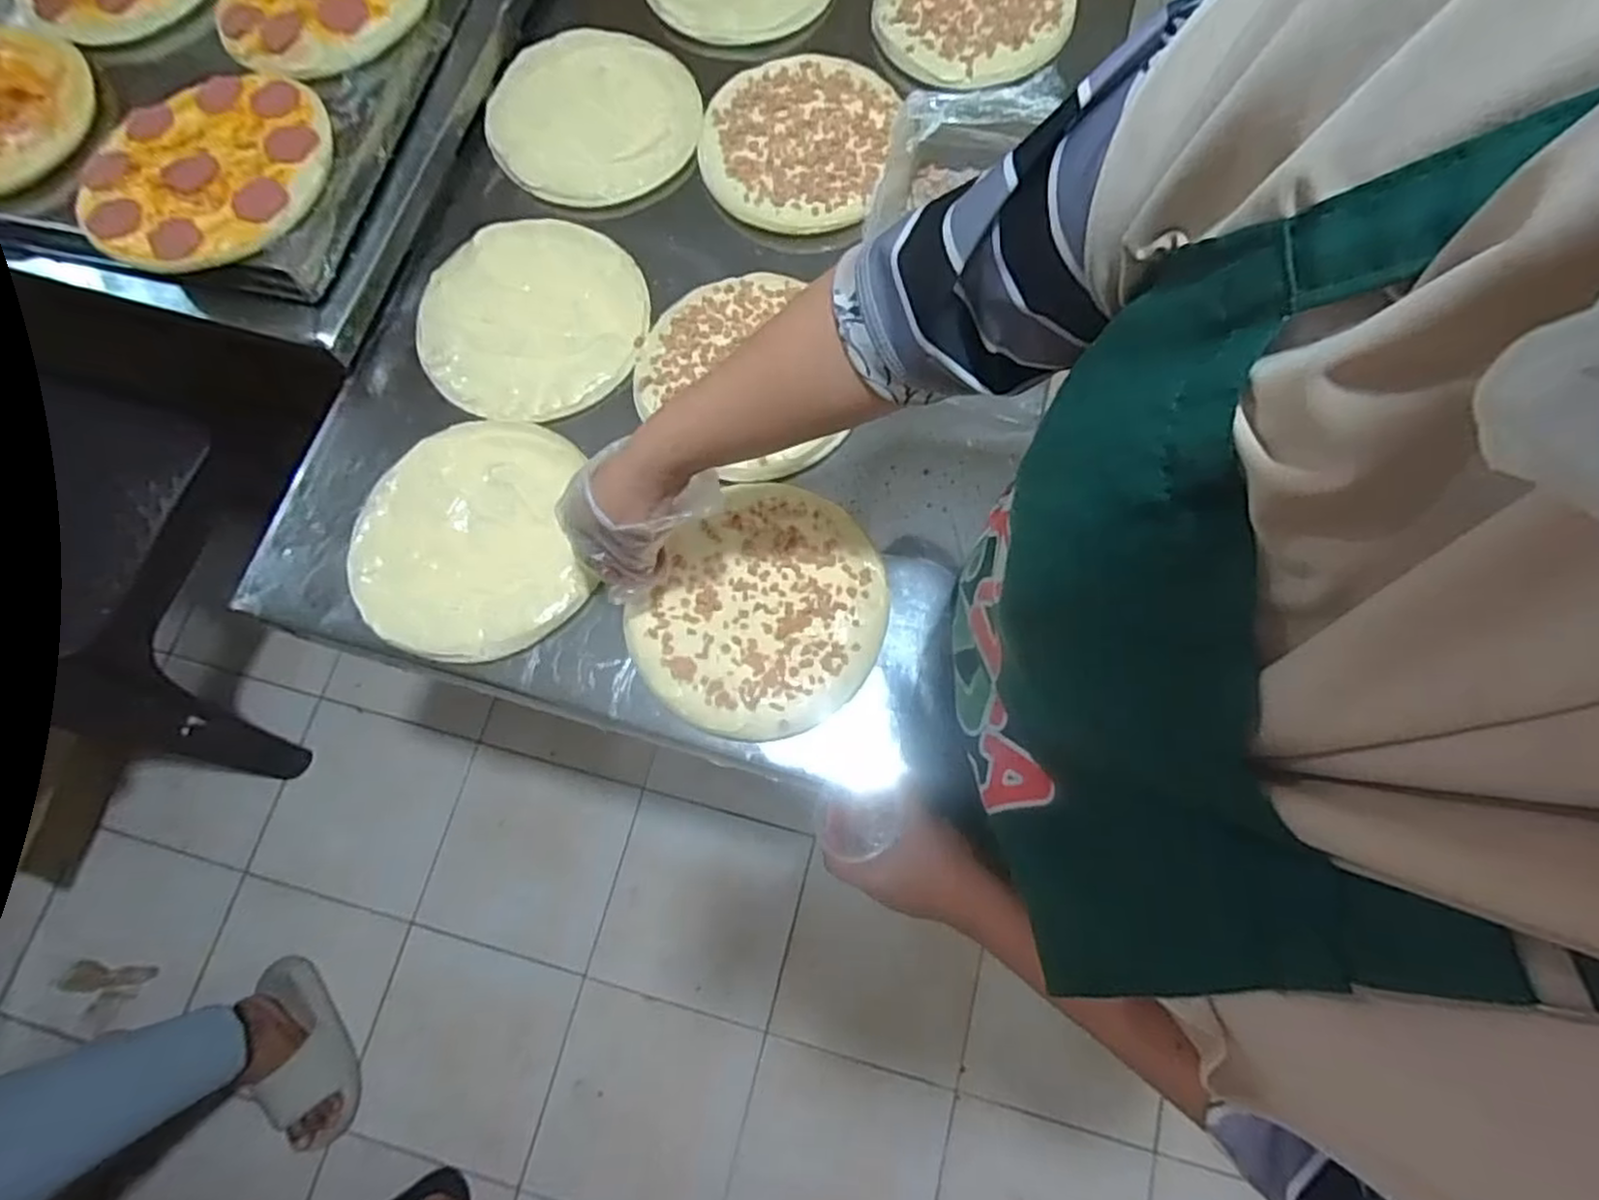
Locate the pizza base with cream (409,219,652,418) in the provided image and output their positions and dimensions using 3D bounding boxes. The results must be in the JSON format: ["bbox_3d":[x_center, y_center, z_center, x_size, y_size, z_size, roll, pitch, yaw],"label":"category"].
[{"bbox_3d":[-0.234,-0.253,0.647,0.182,0.028,0.193,0,73,1],"label":"pizza base with cream"}]

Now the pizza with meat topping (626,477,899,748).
[{"bbox_3d":[-0.024,0.007,0.563,0.179,0.015,0.197,30,76,10],"label":"pizza with meat topping"}]

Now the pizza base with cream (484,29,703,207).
[{"bbox_3d":[-0.198,-0.473,0.702,0.193,0.020,0.195,-1,73,1],"label":"pizza base with cream"}]

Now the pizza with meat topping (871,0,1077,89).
[{"bbox_3d":[0.175,-0.602,0.727,0.189,0.023,0.187,11,74,5],"label":"pizza with meat topping"}]

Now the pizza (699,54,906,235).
[{"bbox_3d":[-0.004,-0.439,0.702,0.175,0.031,0.180,0,73,1],"label":"pizza"}]

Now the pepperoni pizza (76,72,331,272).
[{"bbox_3d":[-0.483,-0.354,0.601,0.194,0.029,0.179,-19,74,-4],"label":"pepperoni pizza"}]

